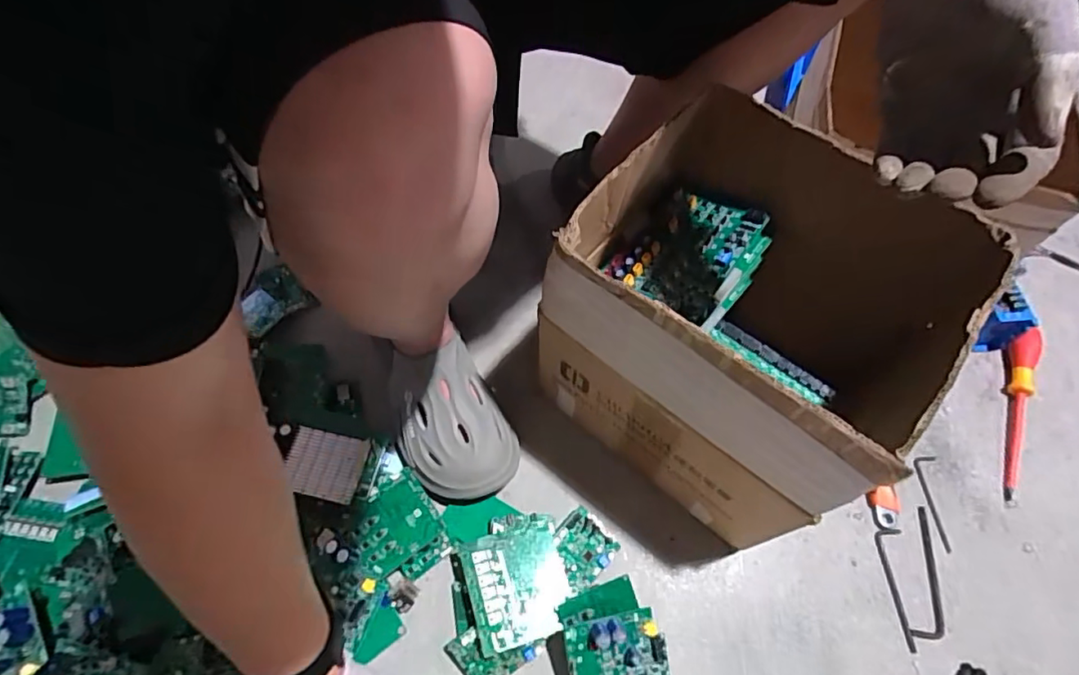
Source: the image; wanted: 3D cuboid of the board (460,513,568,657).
[{"bbox_3d":[-0.026,0.256,0.589,0.102,0.010,0.122,-13,63,-10],"label":"board"}]

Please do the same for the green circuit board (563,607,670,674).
[{"bbox_3d":[0.079,0.330,0.545,0.099,0.018,0.108,-7,89,-10],"label":"green circuit board"}]

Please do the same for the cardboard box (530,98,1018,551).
[{"bbox_3d":[0.185,-0.008,0.563,0.296,0.291,0.246,37,66,16],"label":"cardboard box"}]

